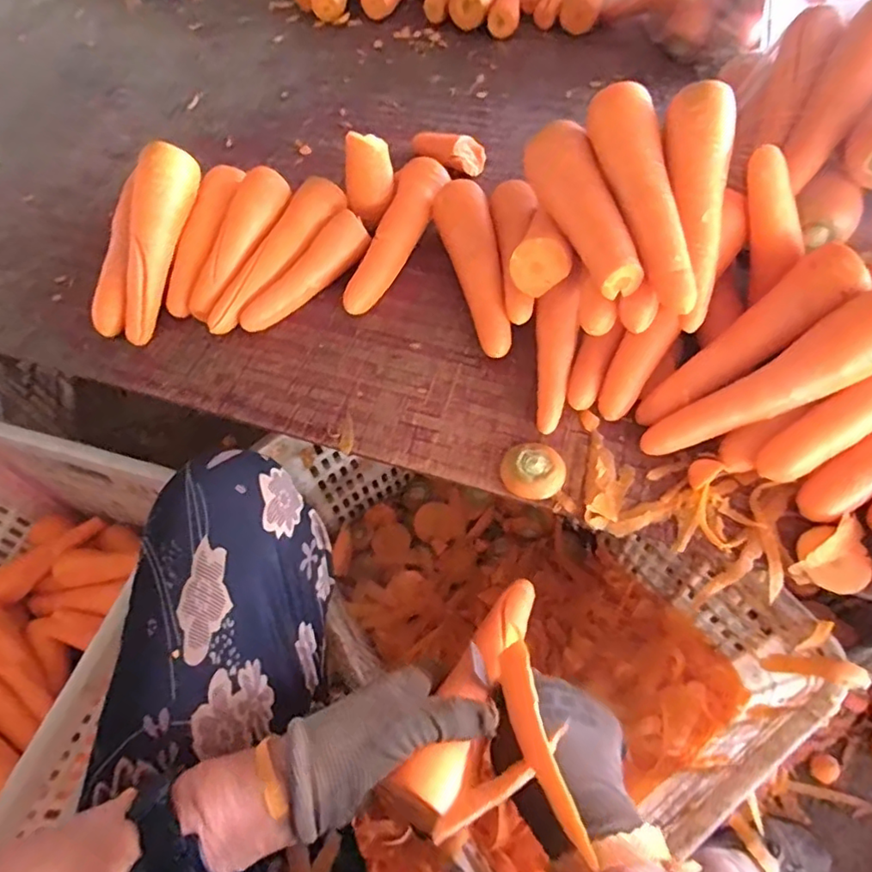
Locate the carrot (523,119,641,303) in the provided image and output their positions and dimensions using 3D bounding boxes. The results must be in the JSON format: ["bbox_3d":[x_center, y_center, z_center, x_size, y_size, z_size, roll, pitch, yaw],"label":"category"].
[{"bbox_3d":[0.123,-0.208,0.503,0.054,0.043,0.193,-11,59,-3],"label":"carrot"}]

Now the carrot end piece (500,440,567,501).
[{"bbox_3d":[0.086,0.029,0.503,0.054,0.013,0.055,-1,58,2],"label":"carrot end piece"}]

